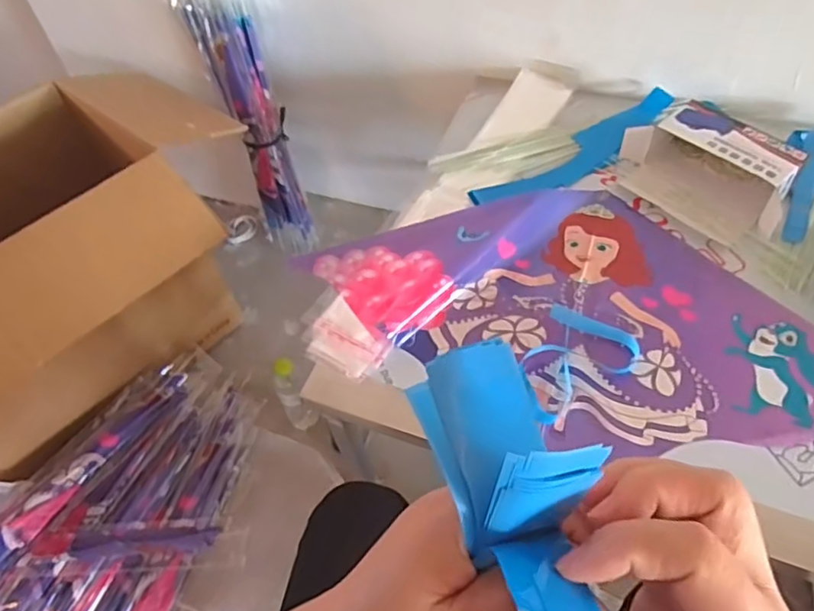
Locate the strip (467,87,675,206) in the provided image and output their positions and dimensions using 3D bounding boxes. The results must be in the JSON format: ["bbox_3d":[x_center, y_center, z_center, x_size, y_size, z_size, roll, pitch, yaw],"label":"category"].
[{"bbox_3d":[0.300,-0.267,1.037,0.449,0.032,0.083,-35,57,-19],"label":"strip"}]

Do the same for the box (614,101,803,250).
[{"bbox_3d":[0.484,-0.223,0.962,0.186,0.075,0.271,-40,59,-22],"label":"box"}]

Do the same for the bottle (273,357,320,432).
[{"bbox_3d":[-0.224,0.177,1.180,0.065,0.208,0.052,-30,56,-16],"label":"bottle"}]

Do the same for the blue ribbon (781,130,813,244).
[{"bbox_3d":[0.666,-0.204,0.953,0.093,0.033,0.272,15,56,16],"label":"blue ribbon"}]

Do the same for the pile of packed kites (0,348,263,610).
[{"bbox_3d":[-0.554,0.447,1.107,0.452,0.105,0.759,29,61,24],"label":"pile of packed kites"}]

